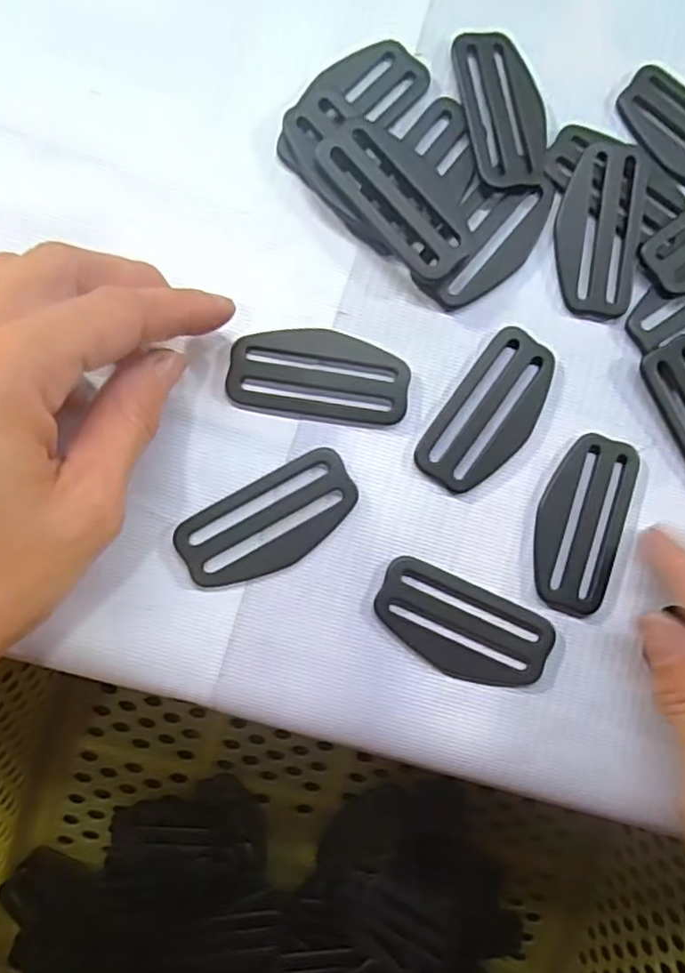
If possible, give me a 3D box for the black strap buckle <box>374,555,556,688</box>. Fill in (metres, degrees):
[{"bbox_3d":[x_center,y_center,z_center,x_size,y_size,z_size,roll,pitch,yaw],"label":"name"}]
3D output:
[{"bbox_3d":[0.039,0.046,0.216,0.059,0.004,0.029,25,83,-2],"label":"black strap buckle"}]

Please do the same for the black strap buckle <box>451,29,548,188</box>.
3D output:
[{"bbox_3d":[0.057,-0.131,0.229,0.028,0.006,0.058,-8,85,-5],"label":"black strap buckle"}]

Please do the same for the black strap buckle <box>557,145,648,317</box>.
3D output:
[{"bbox_3d":[0.089,-0.089,0.227,0.028,0.006,0.057,6,84,-4],"label":"black strap buckle"}]

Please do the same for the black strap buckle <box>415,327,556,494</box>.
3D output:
[{"bbox_3d":[0.050,-0.024,0.222,0.030,0.004,0.058,36,83,0],"label":"black strap buckle"}]

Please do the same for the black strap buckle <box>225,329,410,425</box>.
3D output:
[{"bbox_3d":[-0.007,-0.037,0.218,0.059,0.004,0.029,6,84,-4],"label":"black strap buckle"}]

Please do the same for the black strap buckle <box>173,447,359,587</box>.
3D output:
[{"bbox_3d":[-0.023,0.012,0.213,0.059,0.004,0.029,-29,87,-7],"label":"black strap buckle"}]

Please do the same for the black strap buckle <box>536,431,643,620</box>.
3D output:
[{"bbox_3d":[0.081,0.012,0.222,0.030,0.004,0.060,15,84,-3],"label":"black strap buckle"}]

